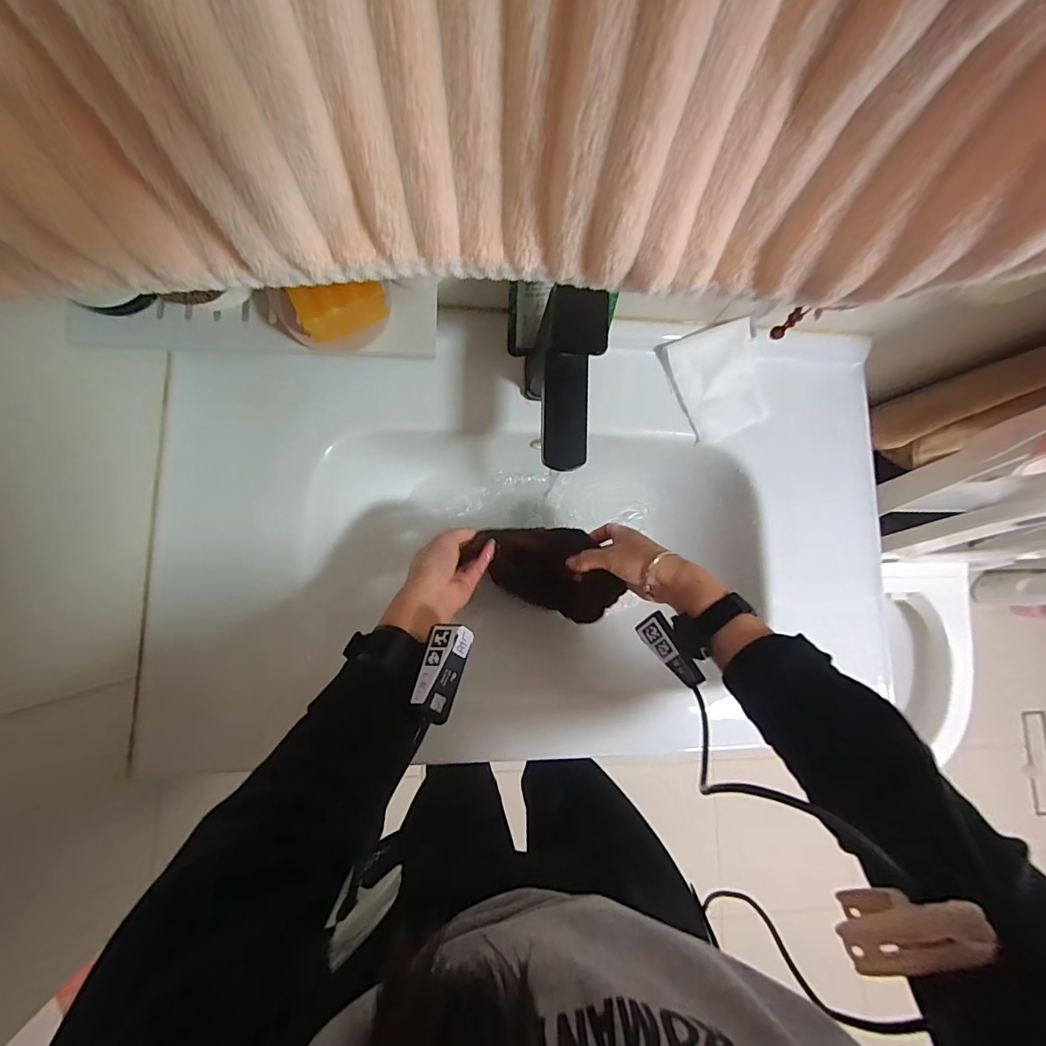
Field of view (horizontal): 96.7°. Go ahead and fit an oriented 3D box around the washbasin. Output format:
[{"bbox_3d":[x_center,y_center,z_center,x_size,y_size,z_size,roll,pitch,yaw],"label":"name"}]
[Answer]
[{"bbox_3d":[0.051,0.017,0.566,0.736,0.163,0.456,1,83,-6],"label":"washbasin"}]

